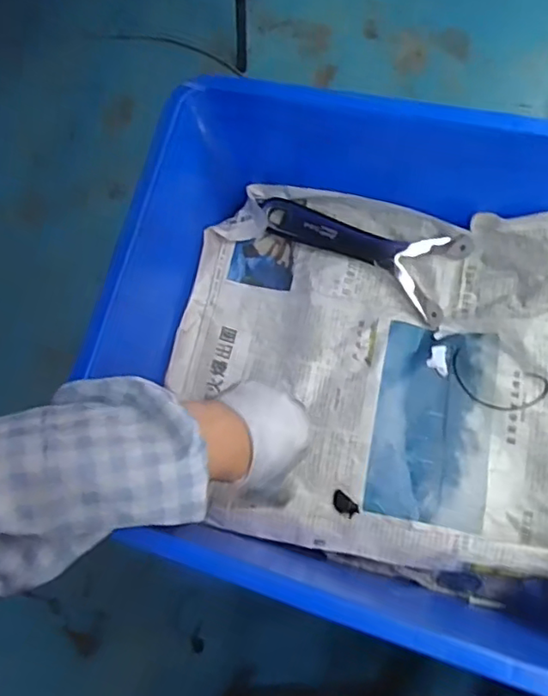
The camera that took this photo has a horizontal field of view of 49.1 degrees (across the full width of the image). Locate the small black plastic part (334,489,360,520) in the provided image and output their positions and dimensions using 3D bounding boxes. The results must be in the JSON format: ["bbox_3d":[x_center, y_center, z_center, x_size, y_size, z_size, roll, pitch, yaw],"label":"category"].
[{"bbox_3d":[0.059,0.131,0.502,0.025,0.006,0.013,40,78,12],"label":"small black plastic part"}]

